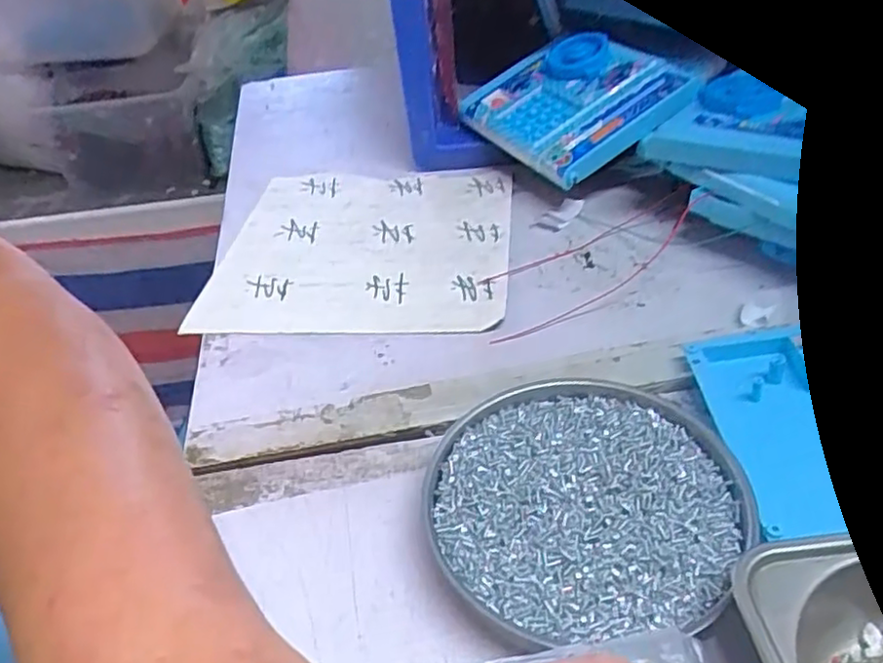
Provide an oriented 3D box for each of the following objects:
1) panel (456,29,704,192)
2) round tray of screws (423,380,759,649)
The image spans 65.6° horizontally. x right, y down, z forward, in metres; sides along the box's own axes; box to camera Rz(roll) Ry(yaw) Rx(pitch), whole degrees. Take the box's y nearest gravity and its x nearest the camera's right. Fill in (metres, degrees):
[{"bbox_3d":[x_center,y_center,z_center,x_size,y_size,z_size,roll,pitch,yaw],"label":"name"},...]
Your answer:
[{"bbox_3d":[0.098,-0.181,0.534,0.125,0.015,0.166,-39,47,1],"label":"panel"},{"bbox_3d":[0.065,0.074,0.304,0.128,0.018,0.131,-5,39,4],"label":"round tray of screws"}]

